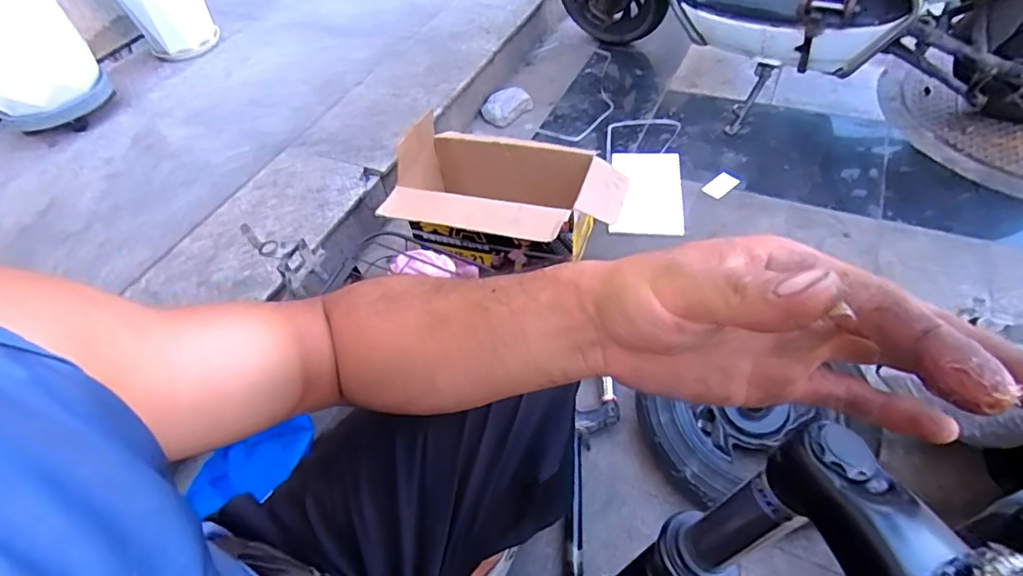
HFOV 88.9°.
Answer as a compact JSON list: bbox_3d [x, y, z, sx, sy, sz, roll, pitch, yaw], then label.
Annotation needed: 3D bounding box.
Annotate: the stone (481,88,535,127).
[{"bbox_3d":[-0.015,-0.581,1.653,0.154,0.057,0.105,-40,55,-22],"label":"stone"}]

